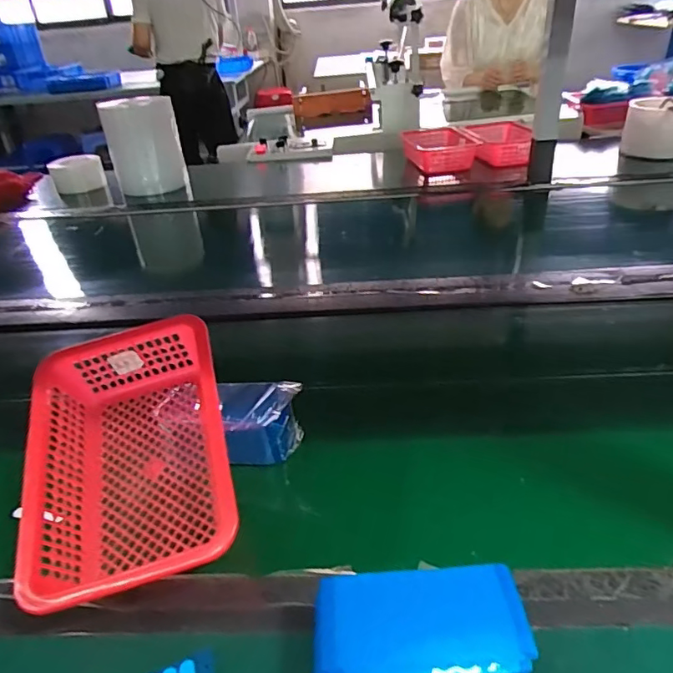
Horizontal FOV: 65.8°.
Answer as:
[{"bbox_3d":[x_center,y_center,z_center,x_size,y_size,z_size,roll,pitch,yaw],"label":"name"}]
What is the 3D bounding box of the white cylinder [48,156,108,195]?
[{"bbox_3d":[-0.614,-0.387,1.234,0.117,0.067,0.124,-17,35,-18],"label":"white cylinder"}]

